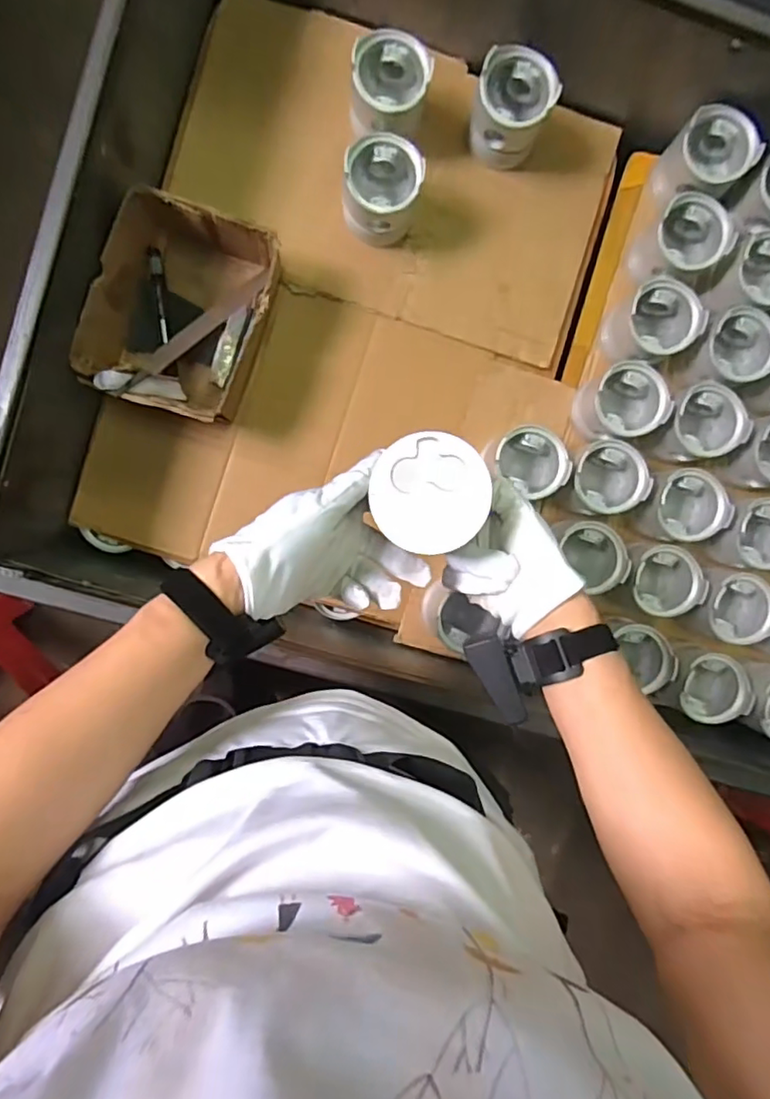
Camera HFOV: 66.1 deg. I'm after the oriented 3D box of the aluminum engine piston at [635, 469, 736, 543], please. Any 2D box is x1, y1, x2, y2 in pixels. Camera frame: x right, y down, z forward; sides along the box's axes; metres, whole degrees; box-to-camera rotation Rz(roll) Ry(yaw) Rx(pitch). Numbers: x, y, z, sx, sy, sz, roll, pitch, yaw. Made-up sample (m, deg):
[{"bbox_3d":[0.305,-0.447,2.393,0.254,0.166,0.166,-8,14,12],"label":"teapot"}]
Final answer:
[{"bbox_3d":[0.358,-0.054,0.726,0.090,0.080,0.080,2,93,-5],"label":"aluminum engine piston"}]

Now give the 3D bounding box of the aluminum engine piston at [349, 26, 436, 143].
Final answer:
[{"bbox_3d":[0.004,-0.515,0.668,0.085,0.077,0.082,17,92,-6],"label":"aluminum engine piston"}]

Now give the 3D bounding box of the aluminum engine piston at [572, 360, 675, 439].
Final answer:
[{"bbox_3d":[0.280,-0.175,0.711,0.084,0.079,0.081,0,93,-5],"label":"aluminum engine piston"}]

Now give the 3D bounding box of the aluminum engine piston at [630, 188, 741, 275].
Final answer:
[{"bbox_3d":[0.351,-0.365,0.711,0.087,0.084,0.083,0,93,-5],"label":"aluminum engine piston"}]

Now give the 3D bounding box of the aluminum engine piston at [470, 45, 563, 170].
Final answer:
[{"bbox_3d":[0.142,-0.505,0.684,0.087,0.091,0.082,0,93,-5],"label":"aluminum engine piston"}]

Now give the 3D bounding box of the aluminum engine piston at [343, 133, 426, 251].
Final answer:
[{"bbox_3d":[-0.005,-0.409,0.679,0.085,0.083,0.085,11,92,-5],"label":"aluminum engine piston"}]

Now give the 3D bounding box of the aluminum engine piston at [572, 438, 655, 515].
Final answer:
[{"bbox_3d":[0.257,-0.084,0.707,0.083,0.077,0.081,0,93,-5],"label":"aluminum engine piston"}]

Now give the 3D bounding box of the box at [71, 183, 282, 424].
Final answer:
[{"bbox_3d":[-0.228,-0.262,0.670,0.166,0.090,0.217,20,91,-6],"label":"box"}]

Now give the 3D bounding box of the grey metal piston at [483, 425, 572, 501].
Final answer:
[{"bbox_3d":[0.161,-0.100,0.698,0.081,0.080,0.083,0,93,-5],"label":"grey metal piston"}]

